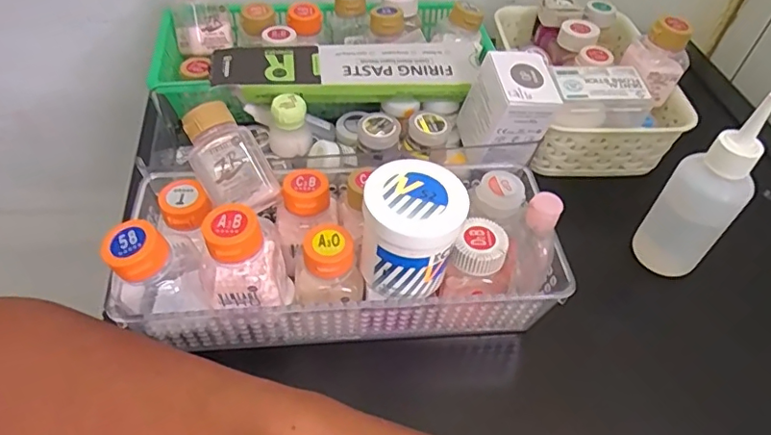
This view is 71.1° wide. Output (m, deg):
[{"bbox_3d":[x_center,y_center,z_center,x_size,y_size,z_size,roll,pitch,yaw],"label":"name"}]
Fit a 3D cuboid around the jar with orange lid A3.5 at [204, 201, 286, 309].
[{"bbox_3d":[-0.079,0.026,0.301,0.041,0.060,0.036,-6,51,-11],"label":"jar with orange lid A3.5"}]

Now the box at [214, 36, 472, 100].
[{"bbox_3d":[-0.030,-0.114,0.425,0.204,0.028,0.050,-5,51,-10],"label":"box"}]

